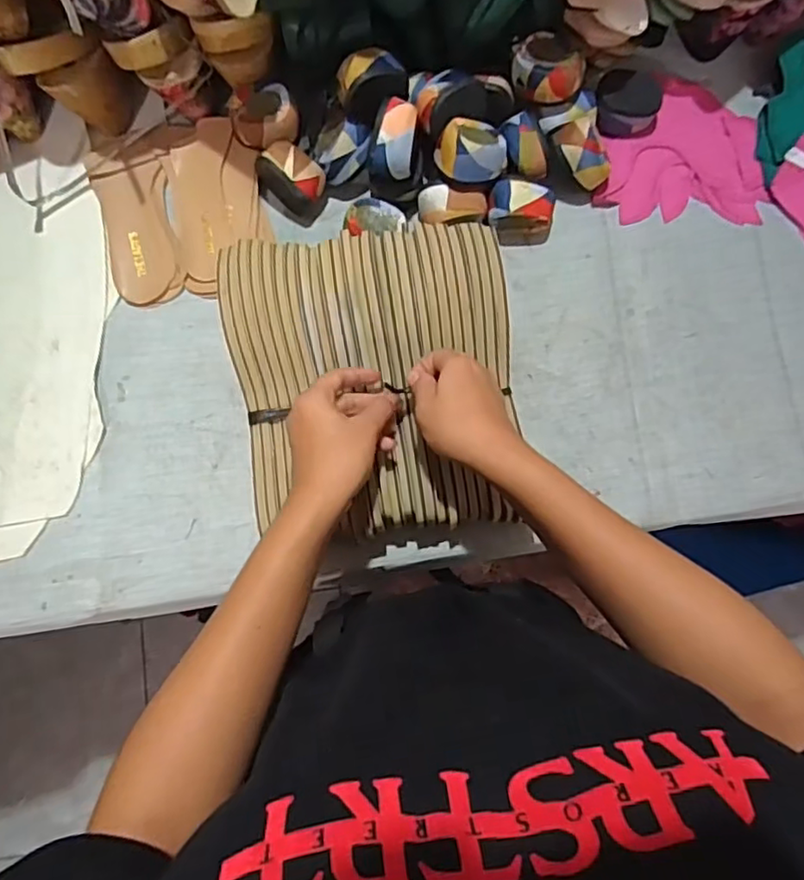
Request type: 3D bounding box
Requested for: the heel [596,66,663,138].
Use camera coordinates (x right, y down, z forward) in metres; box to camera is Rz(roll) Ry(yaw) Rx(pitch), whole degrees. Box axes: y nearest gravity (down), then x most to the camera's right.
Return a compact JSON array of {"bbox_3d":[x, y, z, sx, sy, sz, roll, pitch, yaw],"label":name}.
[{"bbox_3d":[0.217,-0.323,0.597,0.064,0.034,0.050,16,78,3],"label":"heel"}]

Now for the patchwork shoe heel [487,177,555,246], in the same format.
[{"bbox_3d":[0.111,-0.213,0.577,0.062,0.042,0.047,-7,78,-2],"label":"patchwork shoe heel"}]

